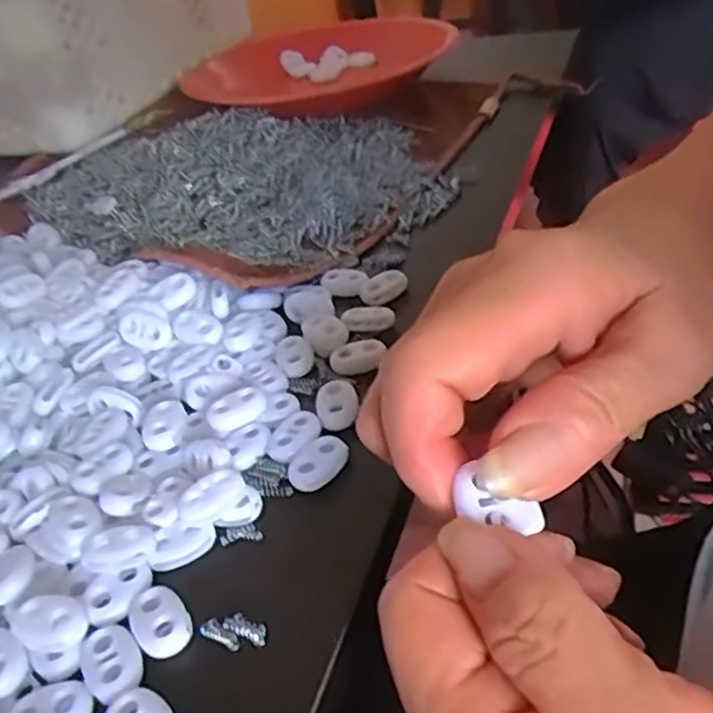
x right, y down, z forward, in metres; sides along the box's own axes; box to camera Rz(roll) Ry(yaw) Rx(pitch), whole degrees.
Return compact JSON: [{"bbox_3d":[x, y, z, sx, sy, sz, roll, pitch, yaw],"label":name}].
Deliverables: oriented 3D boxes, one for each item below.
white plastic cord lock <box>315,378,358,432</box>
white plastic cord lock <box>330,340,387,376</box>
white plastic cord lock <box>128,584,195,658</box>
[{"bbox_3d":[-0.008,0.016,0.263,0.015,0.004,0.021,-11,38,3],"label":"white plastic cord lock"},{"bbox_3d":[0.000,0.000,0.283,0.021,0.006,0.014,-12,38,2],"label":"white plastic cord lock"},{"bbox_3d":[-0.057,0.076,0.207,0.015,0.004,0.022,-30,41,-21],"label":"white plastic cord lock"}]

